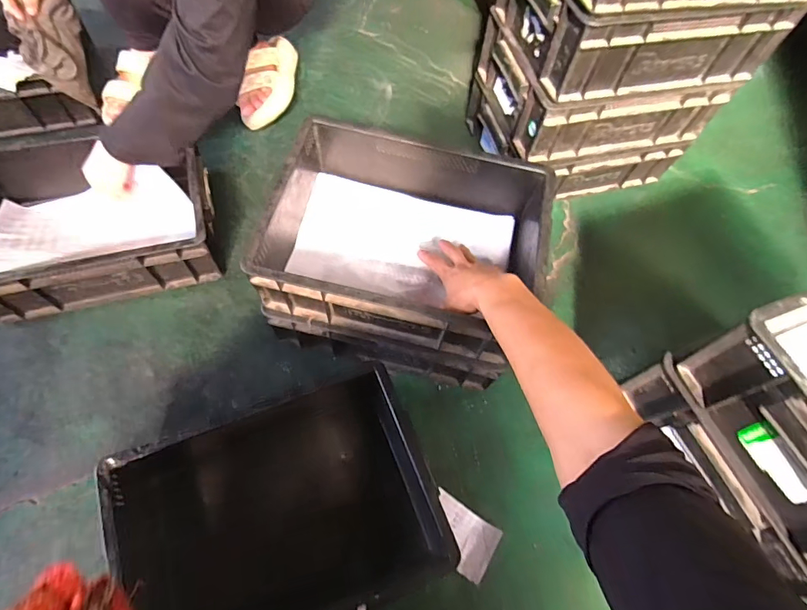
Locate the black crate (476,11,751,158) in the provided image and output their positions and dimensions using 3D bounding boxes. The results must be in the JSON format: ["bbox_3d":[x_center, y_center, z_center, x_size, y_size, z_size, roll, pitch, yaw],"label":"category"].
[{"bbox_3d":[0.324,-0.373,0.750,0.336,0.129,0.235,-9,66,-9],"label":"black crate"}]

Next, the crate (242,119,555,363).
[{"bbox_3d":[0.005,-0.078,0.599,0.330,0.136,0.247,14,64,3],"label":"crate"}]

